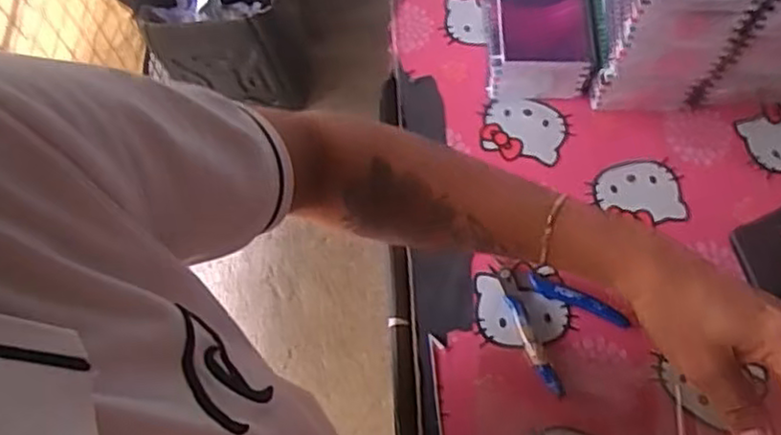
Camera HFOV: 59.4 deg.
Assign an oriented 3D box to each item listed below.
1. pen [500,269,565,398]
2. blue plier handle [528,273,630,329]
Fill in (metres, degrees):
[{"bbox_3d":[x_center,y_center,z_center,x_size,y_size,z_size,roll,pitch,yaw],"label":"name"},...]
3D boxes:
[{"bbox_3d":[0.114,0.094,0.567,0.017,0.017,0.110,-18,66,-7],"label":"pen"},{"bbox_3d":[0.159,0.071,0.580,0.089,0.009,0.014,21,68,10],"label":"blue plier handle"}]

